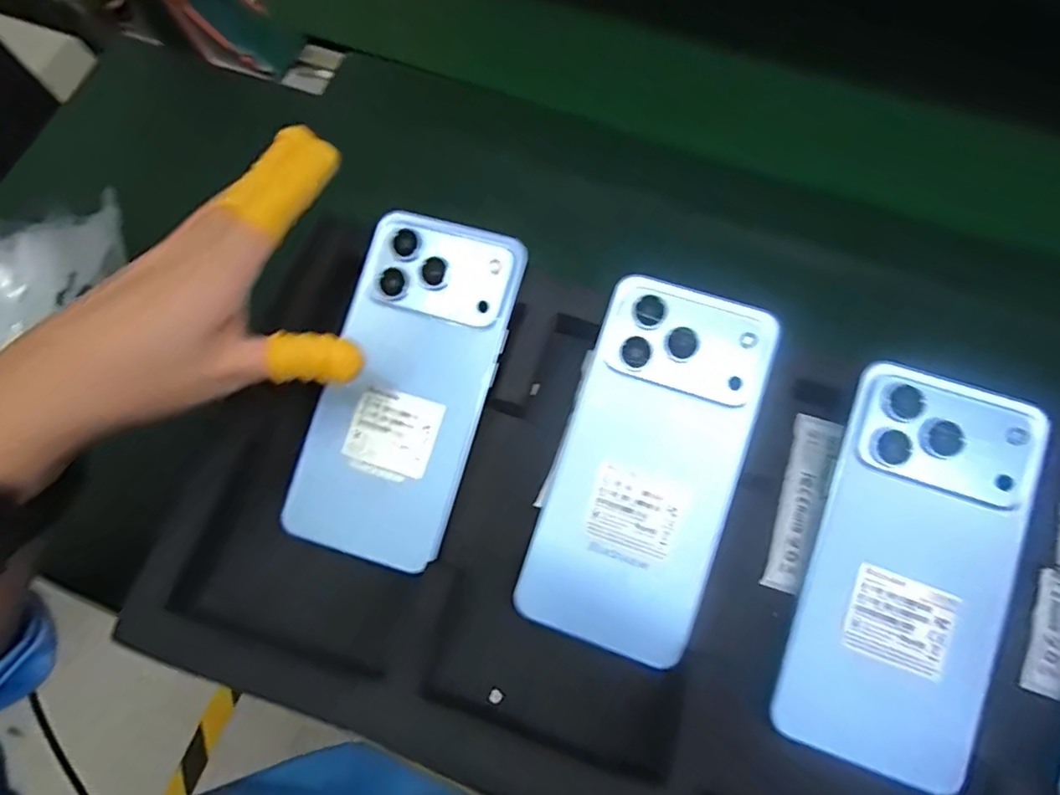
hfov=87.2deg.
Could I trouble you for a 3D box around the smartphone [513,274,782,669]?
[{"bbox_3d":[0.053,0.030,0.249,0.077,0.005,0.162,19,86,6],"label":"smartphone"}]

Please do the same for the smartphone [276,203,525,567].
[{"bbox_3d":[-0.058,-0.006,0.265,0.077,0.006,0.162,17,85,5],"label":"smartphone"}]

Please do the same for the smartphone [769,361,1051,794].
[{"bbox_3d":[0.158,0.071,0.231,0.076,0.009,0.159,18,84,6],"label":"smartphone"}]

